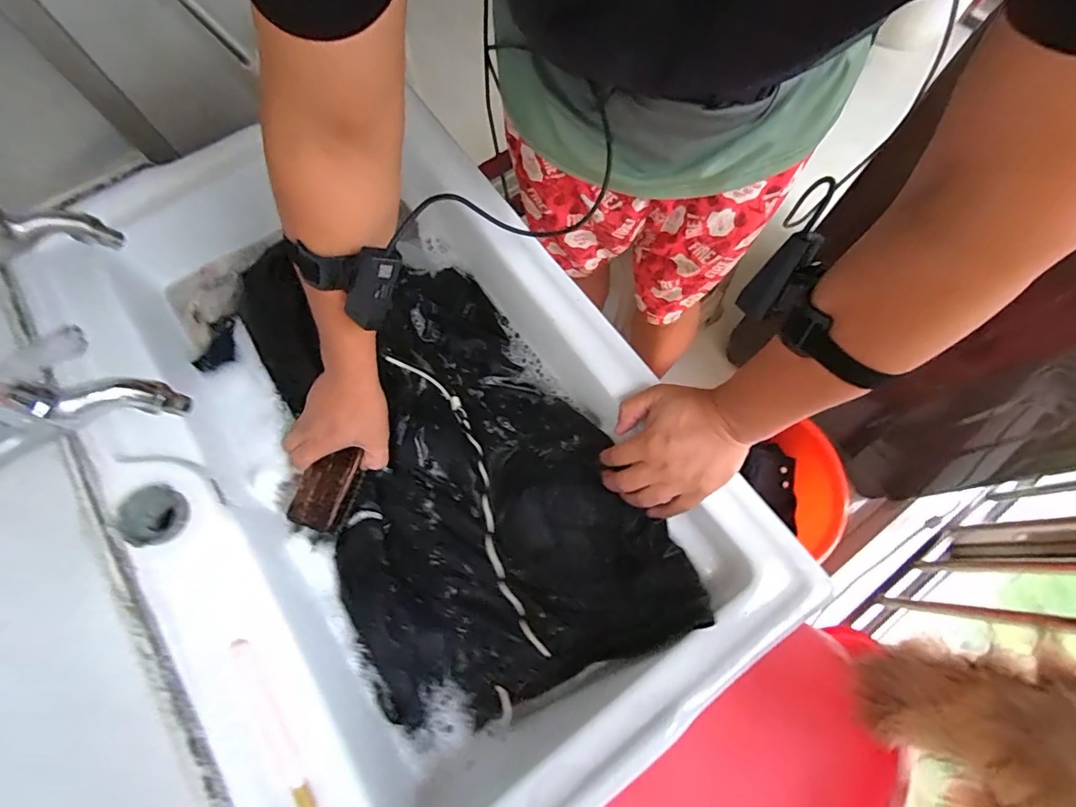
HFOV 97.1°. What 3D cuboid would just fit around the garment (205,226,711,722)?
[{"bbox_3d":[-0.129,0.039,0.533,0.326,0.079,0.608,-34,74,-12],"label":"garment"}]

